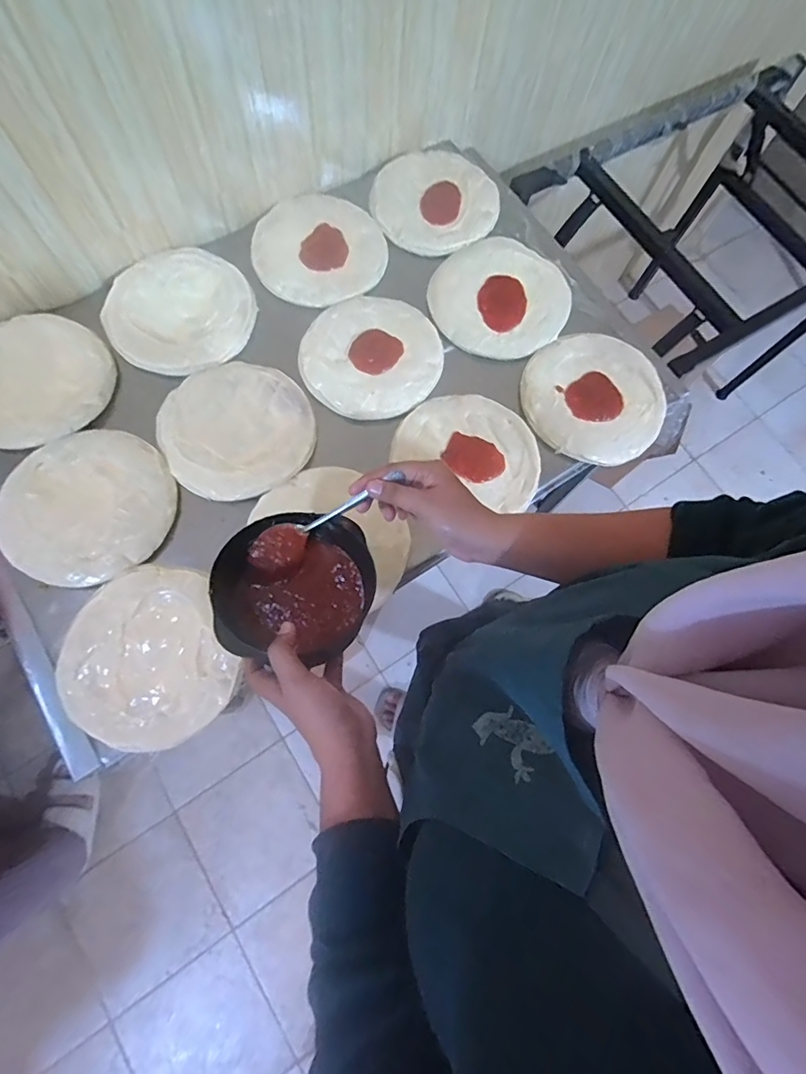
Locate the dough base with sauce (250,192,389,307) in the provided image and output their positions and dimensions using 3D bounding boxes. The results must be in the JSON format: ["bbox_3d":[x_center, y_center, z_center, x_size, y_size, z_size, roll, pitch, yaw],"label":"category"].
[{"bbox_3d":[-0.128,-0.442,0.747,0.197,0.022,0.194,1,74,-2],"label":"dough base with sauce"}]

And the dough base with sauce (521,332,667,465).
[{"bbox_3d":[0.276,-0.201,0.707,0.204,0.030,0.204,1,74,-5],"label":"dough base with sauce"}]

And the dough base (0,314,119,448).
[{"bbox_3d":[-0.488,-0.209,0.644,0.173,0.023,0.193,31,76,6],"label":"dough base"}]

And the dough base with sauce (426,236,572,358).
[{"bbox_3d":[0.146,-0.364,0.731,0.199,0.015,0.195,1,74,-2],"label":"dough base with sauce"}]

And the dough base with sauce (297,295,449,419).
[{"bbox_3d":[-0.043,-0.262,0.702,0.189,0.011,0.196,31,76,7],"label":"dough base with sauce"}]

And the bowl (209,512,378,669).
[{"bbox_3d":[-0.096,0.041,0.452,0.139,0.072,0.140,1,74,-2],"label":"bowl"}]

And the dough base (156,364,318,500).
[{"bbox_3d":[-0.220,-0.146,0.654,0.193,0.013,0.193,1,74,-2],"label":"dough base"}]

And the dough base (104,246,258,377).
[{"bbox_3d":[-0.320,-0.326,0.706,0.197,0.019,0.199,1,74,-2],"label":"dough base"}]

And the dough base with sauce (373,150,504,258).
[{"bbox_3d":[0.046,-0.536,0.778,0.194,0.018,0.184,1,74,-2],"label":"dough base with sauce"}]

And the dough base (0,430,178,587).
[{"bbox_3d":[-0.393,-0.042,0.610,0.201,0.016,0.195,2,69,-6],"label":"dough base"}]

